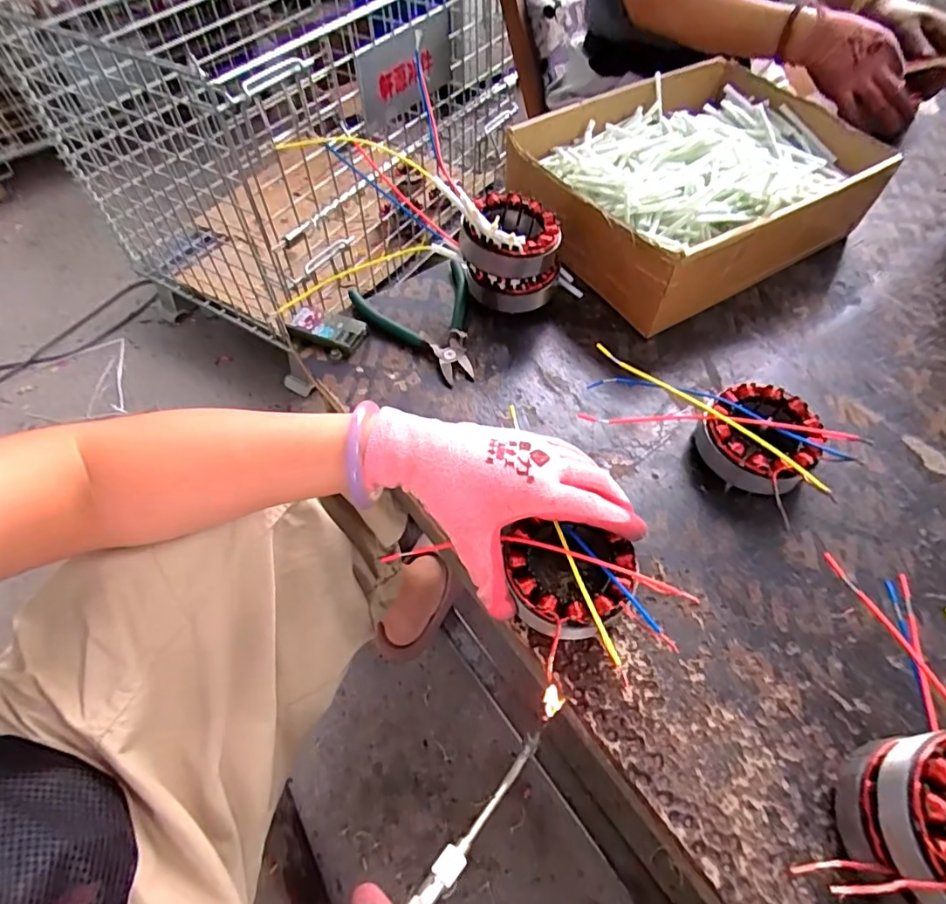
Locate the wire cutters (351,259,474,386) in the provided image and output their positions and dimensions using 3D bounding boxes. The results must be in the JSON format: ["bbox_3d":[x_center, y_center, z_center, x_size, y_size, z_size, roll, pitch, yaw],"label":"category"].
[{"bbox_3d":[-0.049,-0.116,0.503,0.110,0.029,0.128,-13,54,-8],"label":"wire cutters"}]

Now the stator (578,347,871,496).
[{"bbox_3d":[0.189,-0.025,0.435,0.191,0.034,0.083,24,60,16],"label":"stator"}]

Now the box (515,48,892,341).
[{"bbox_3d":[0.230,-0.276,0.576,0.335,0.107,0.243,-28,60,-18],"label":"box"}]

